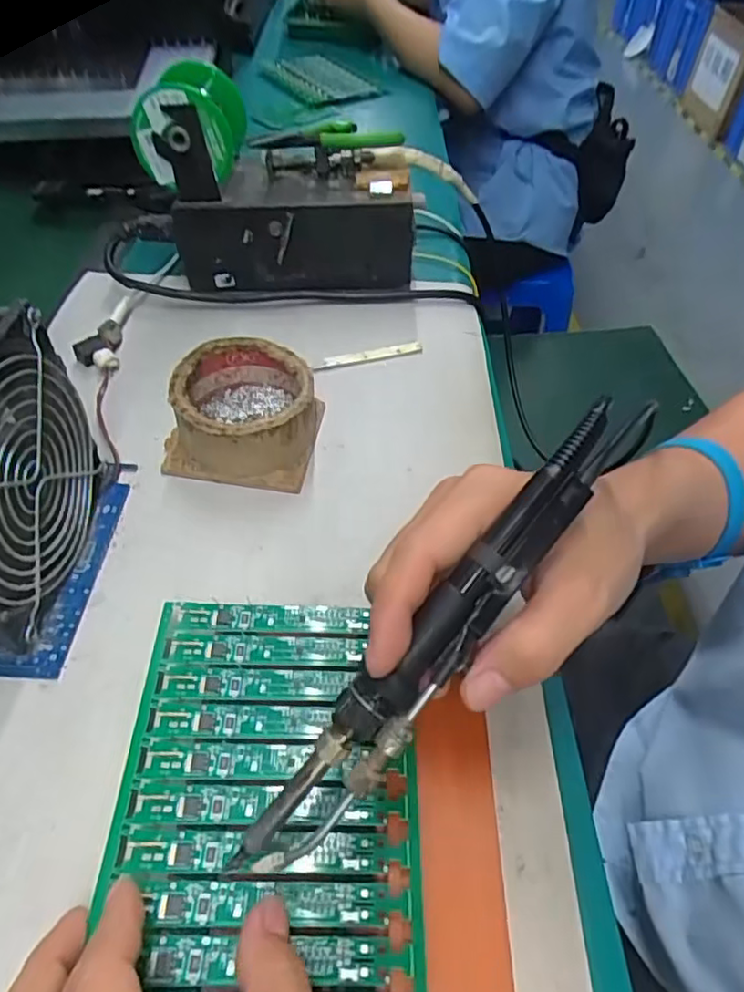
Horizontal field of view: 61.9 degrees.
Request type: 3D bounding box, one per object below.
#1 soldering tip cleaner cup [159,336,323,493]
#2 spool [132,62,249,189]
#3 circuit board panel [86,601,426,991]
[{"bbox_3d":[-0.078,-0.052,0.381,0.086,0.046,0.084,2,50,-2],"label":"soldering tip cleaner cup"},{"bbox_3d":[-0.128,-0.267,0.441,0.065,0.057,0.072,3,49,1],"label":"spool"},{"bbox_3d":[-0.043,0.118,0.257,0.119,0.008,0.163,0,49,-2],"label":"circuit board panel"}]

